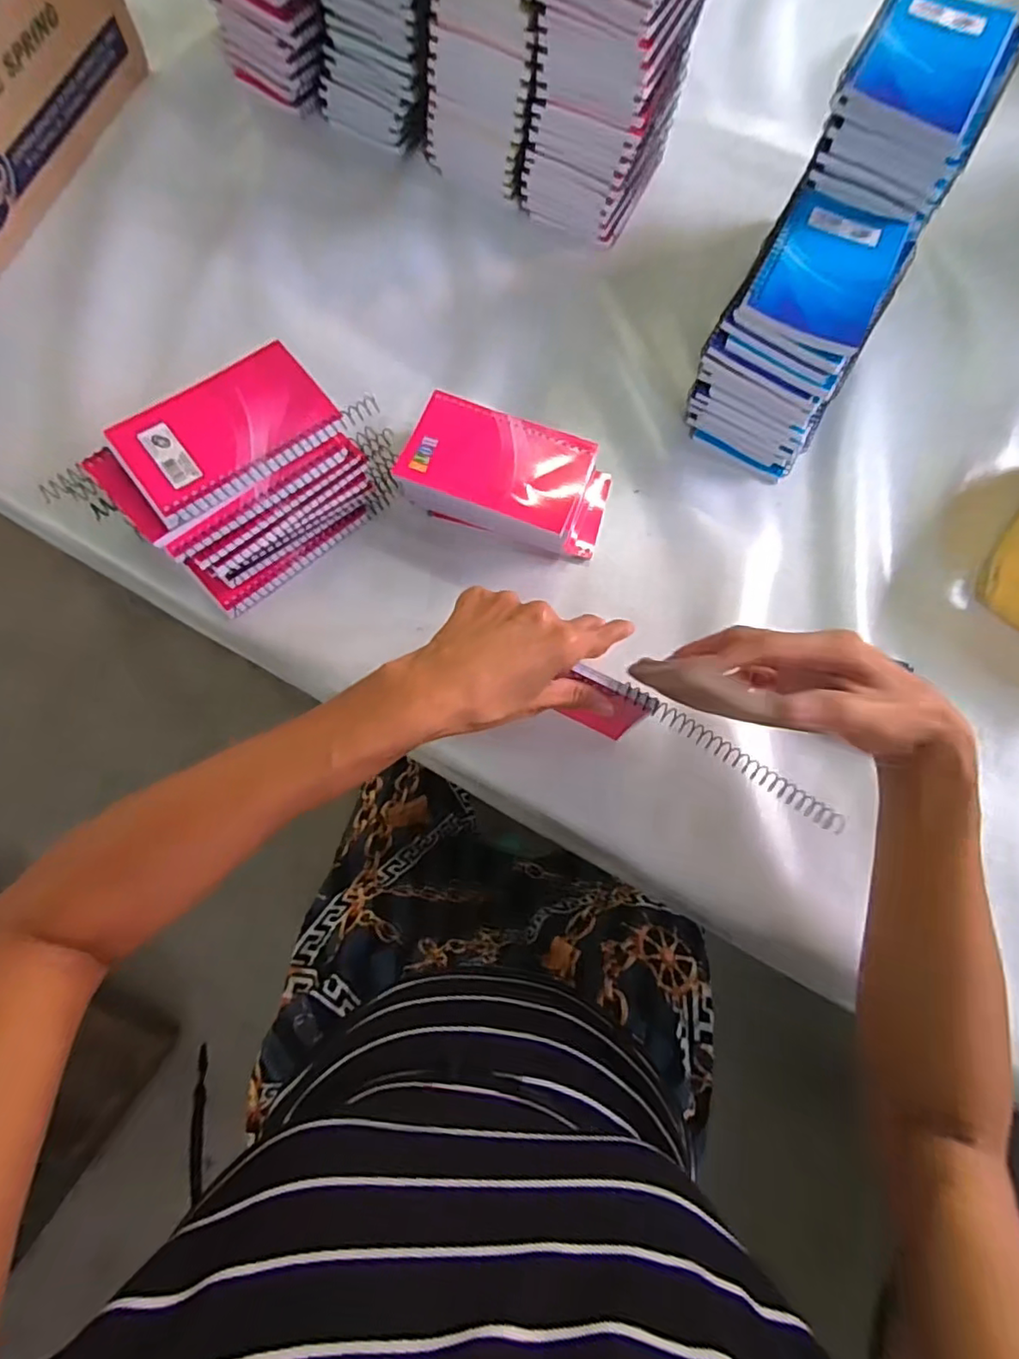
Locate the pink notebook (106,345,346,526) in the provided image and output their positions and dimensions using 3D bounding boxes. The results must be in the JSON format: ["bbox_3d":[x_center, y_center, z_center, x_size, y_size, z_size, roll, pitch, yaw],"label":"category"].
[{"bbox_3d":[-0.186,-0.165,0.389,0.129,0.008,0.084,-38,80,-12],"label":"pink notebook"}]

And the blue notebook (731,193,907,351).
[{"bbox_3d":[0.221,-0.288,0.413,0.084,0.015,0.134,28,75,4],"label":"blue notebook"}]

